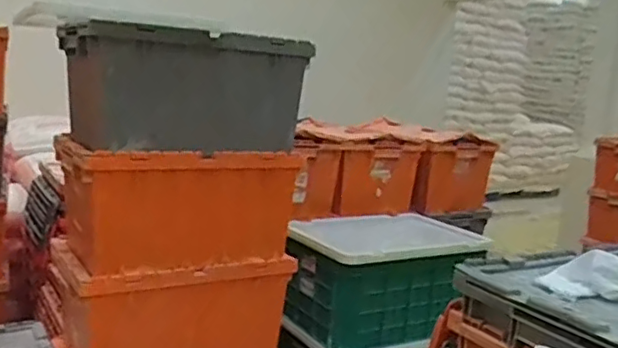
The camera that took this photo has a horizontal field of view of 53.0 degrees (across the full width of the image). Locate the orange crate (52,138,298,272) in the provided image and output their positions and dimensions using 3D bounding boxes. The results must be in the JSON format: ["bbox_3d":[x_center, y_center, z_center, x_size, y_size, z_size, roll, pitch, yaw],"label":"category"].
[{"bbox_3d":[-0.341,0.077,1.723,0.620,0.318,0.333,-2,11,-34],"label":"orange crate"}]

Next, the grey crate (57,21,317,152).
[{"bbox_3d":[-0.324,-0.218,1.655,0.583,0.305,0.410,-1,10,-29],"label":"grey crate"}]

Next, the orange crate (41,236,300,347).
[{"bbox_3d":[-0.395,0.382,1.783,0.613,0.322,0.337,-2,11,-34],"label":"orange crate"}]

